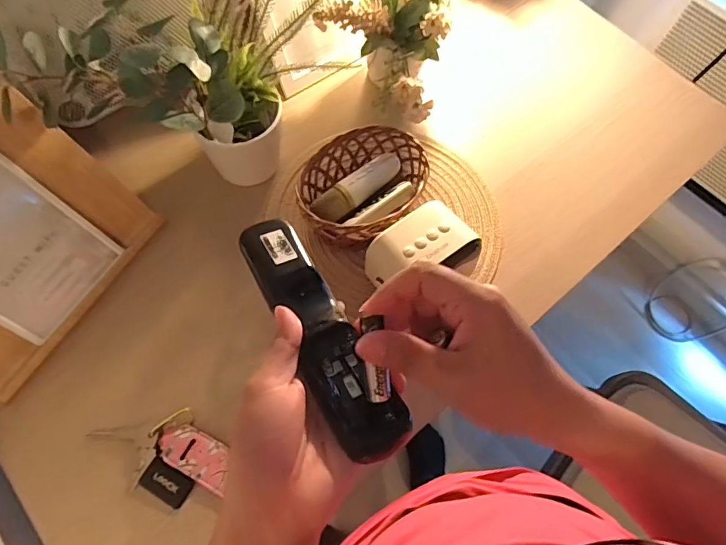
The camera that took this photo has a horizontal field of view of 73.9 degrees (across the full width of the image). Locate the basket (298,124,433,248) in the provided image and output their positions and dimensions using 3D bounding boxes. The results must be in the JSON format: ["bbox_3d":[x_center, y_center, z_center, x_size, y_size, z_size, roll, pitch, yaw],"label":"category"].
[{"bbox_3d":[-0.001,-0.097,0.575,0.124,0.071,0.157,42,71,14],"label":"basket"}]

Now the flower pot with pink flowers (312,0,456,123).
[{"bbox_3d":[0.026,-0.290,0.599,0.149,0.141,0.154,1,67,-2],"label":"flower pot with pink flowers"}]

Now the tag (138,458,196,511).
[{"bbox_3d":[-0.195,0.209,0.482,0.048,0.008,0.031,28,68,9],"label":"tag"}]

